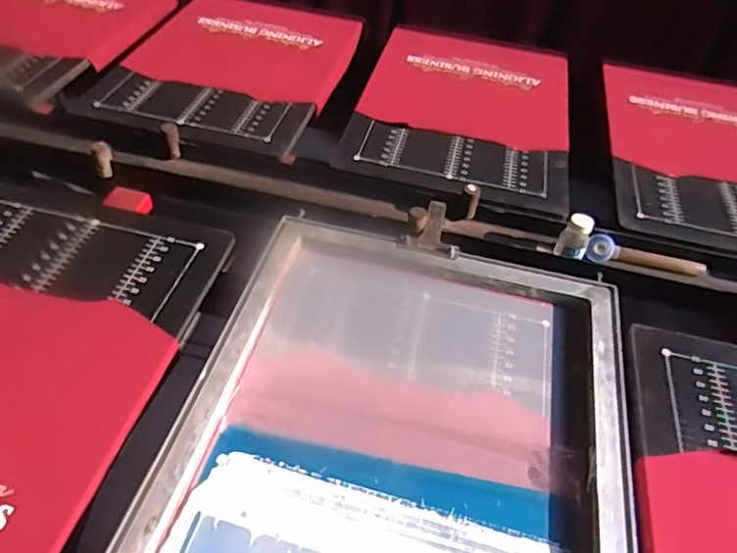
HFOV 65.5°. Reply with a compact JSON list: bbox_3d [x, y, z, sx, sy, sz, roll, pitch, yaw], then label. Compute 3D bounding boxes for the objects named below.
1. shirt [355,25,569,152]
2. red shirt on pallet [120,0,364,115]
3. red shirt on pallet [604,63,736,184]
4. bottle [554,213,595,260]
[{"bbox_3d":[0.213,-0.401,1.183,0.395,0.016,0.404,13,49,6],"label":"shirt"},{"bbox_3d":[-0.254,-0.493,1.258,0.414,0.053,0.387,13,49,6],"label":"red shirt on pallet"},{"bbox_3d":[0.680,-0.302,1.144,0.397,0.013,0.405,12,49,5],"label":"red shirt on pallet"},{"bbox_3d":[0.297,-0.056,0.824,0.049,0.063,0.044,26,51,17],"label":"bottle"}]

